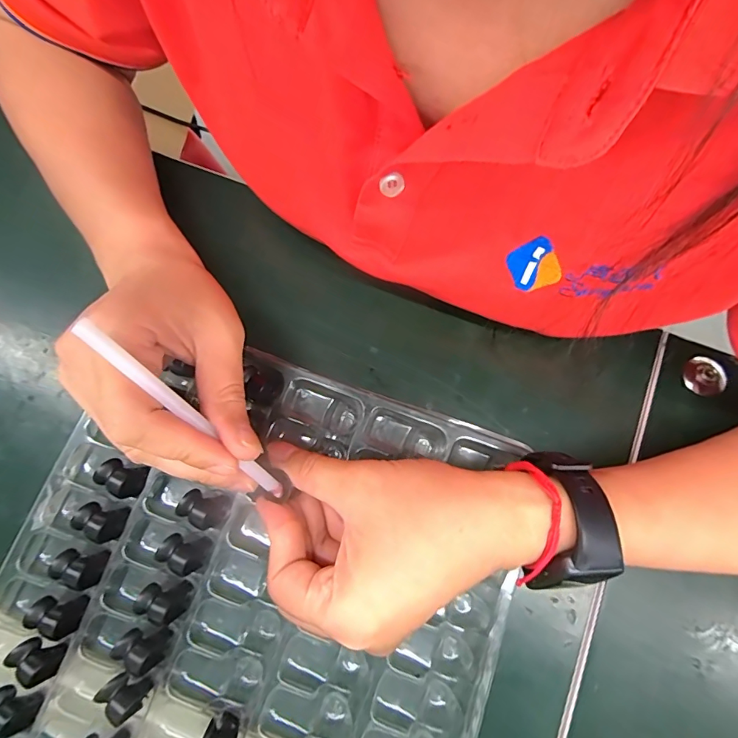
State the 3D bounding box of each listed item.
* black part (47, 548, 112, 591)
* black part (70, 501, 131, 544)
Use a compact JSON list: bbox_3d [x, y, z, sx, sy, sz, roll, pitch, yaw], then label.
[{"bbox_3d":[-0.152,0.105,0.236,0.022,0.016,0.019,18,78,5],"label":"black part"},{"bbox_3d":[-0.145,0.083,0.242,0.021,0.016,0.019,13,78,4],"label":"black part"}]

